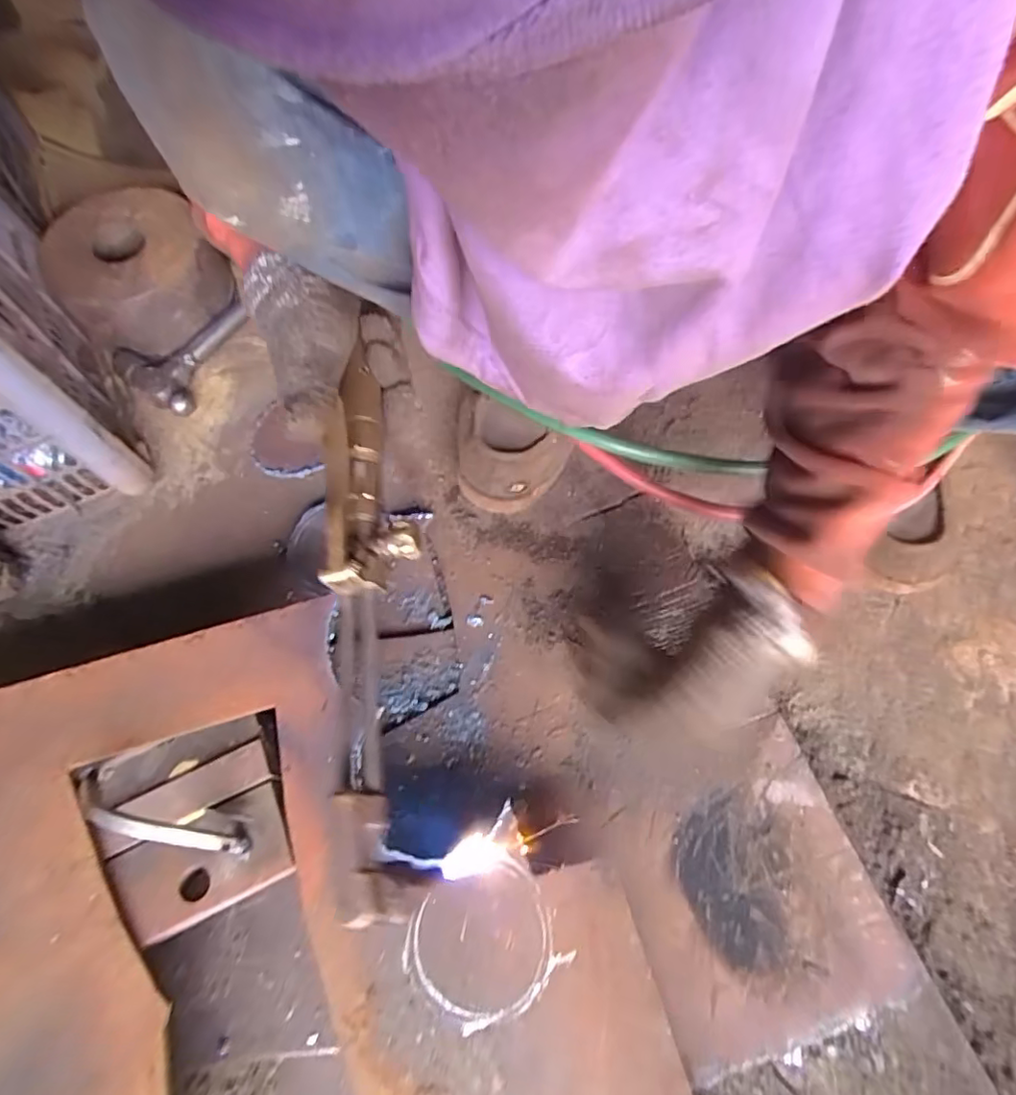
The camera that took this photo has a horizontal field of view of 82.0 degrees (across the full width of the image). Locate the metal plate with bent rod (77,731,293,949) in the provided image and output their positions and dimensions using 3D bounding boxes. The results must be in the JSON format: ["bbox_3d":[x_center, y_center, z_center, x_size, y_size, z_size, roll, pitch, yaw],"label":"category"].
[{"bbox_3d":[-0.222,0.187,0.392,0.116,0.057,0.112,-24,68,-11],"label":"metal plate with bent rod"}]

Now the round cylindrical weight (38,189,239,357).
[{"bbox_3d":[-0.406,-0.303,0.646,0.166,0.092,0.160,0,70,0],"label":"round cylindrical weight"}]

